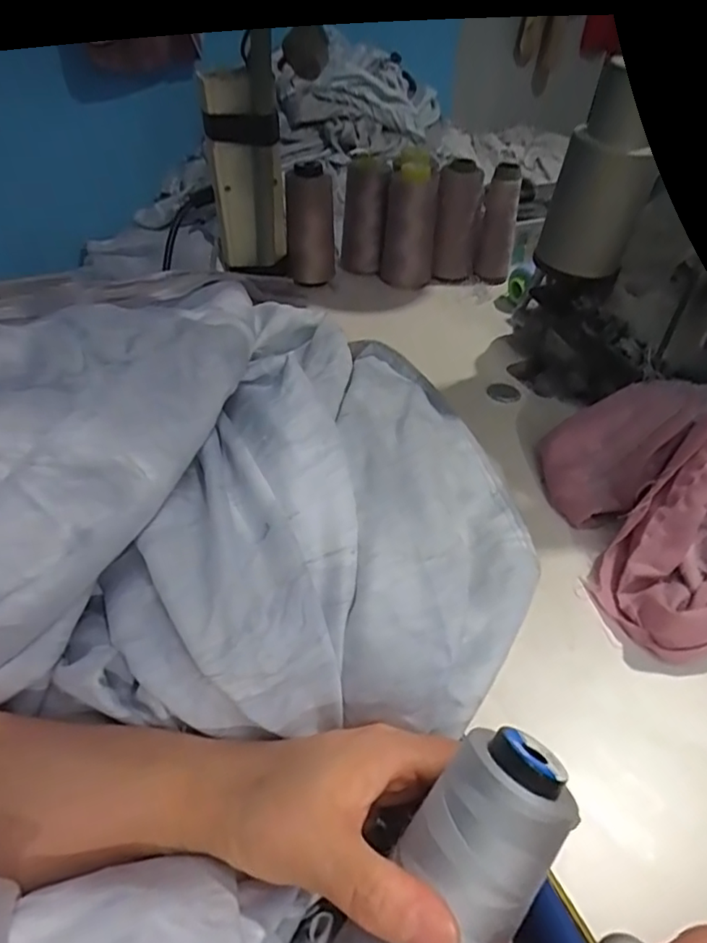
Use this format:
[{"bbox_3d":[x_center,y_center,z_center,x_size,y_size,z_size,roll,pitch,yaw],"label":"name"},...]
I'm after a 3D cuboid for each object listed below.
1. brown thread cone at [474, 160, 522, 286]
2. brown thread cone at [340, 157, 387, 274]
[{"bbox_3d":[0.153,-0.258,0.603,0.039,0.115,0.033,14,44,11],"label":"brown thread cone"},{"bbox_3d":[0.011,-0.274,0.622,0.039,0.107,0.051,0,43,-4],"label":"brown thread cone"}]

